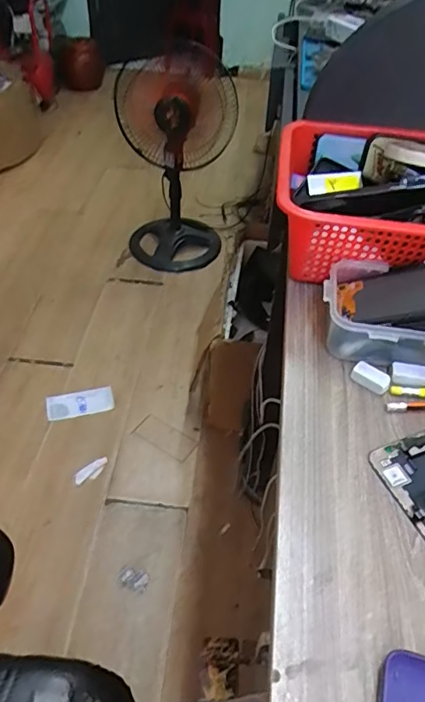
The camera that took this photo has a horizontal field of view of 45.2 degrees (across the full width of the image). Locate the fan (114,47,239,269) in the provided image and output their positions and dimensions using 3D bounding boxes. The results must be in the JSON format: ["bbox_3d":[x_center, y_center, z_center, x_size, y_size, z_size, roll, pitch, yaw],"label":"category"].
[{"bbox_3d":[-0.113,-0.606,1.653,0.333,0.623,0.304,0,46,-3],"label":"fan"}]

